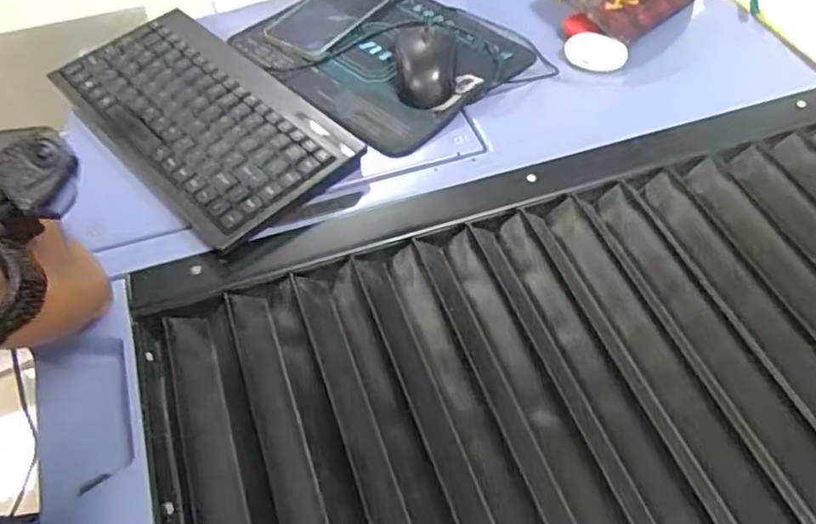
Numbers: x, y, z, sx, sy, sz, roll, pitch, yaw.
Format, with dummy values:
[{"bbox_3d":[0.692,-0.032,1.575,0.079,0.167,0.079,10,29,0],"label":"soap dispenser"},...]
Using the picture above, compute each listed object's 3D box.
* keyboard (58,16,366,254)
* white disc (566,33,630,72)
[{"bbox_3d":[-0.186,-0.126,0.554,0.143,0.034,0.280,-38,61,-24],"label":"keyboard"},{"bbox_3d":[0.196,-0.219,0.651,0.063,0.018,0.044,19,56,15],"label":"white disc"}]

